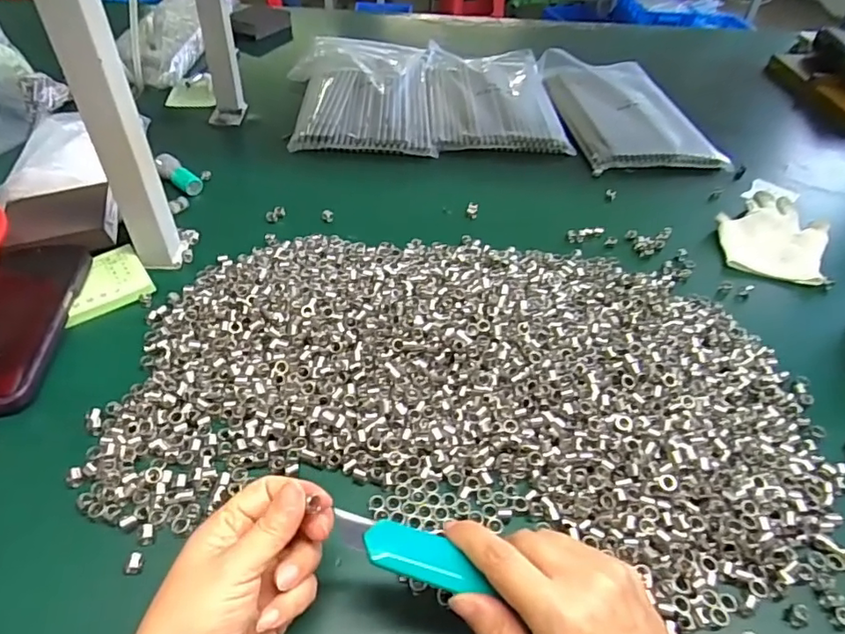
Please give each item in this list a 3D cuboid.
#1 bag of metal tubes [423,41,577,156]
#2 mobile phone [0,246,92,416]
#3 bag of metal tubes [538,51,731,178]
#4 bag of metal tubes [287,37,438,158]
[{"bbox_3d":[0.098,-0.337,0.812,0.182,0.024,0.328,0,45,-4],"label":"bag of metal tubes"},{"bbox_3d":[-0.326,0.004,0.436,0.077,0.019,0.162,-2,45,-6],"label":"mobile phone"},{"bbox_3d":[0.288,-0.312,0.798,0.185,0.024,0.325,-3,45,-7],"label":"bag of metal tubes"},{"bbox_3d":[-0.086,-0.321,0.776,0.197,0.033,0.304,1,45,-3],"label":"bag of metal tubes"}]

